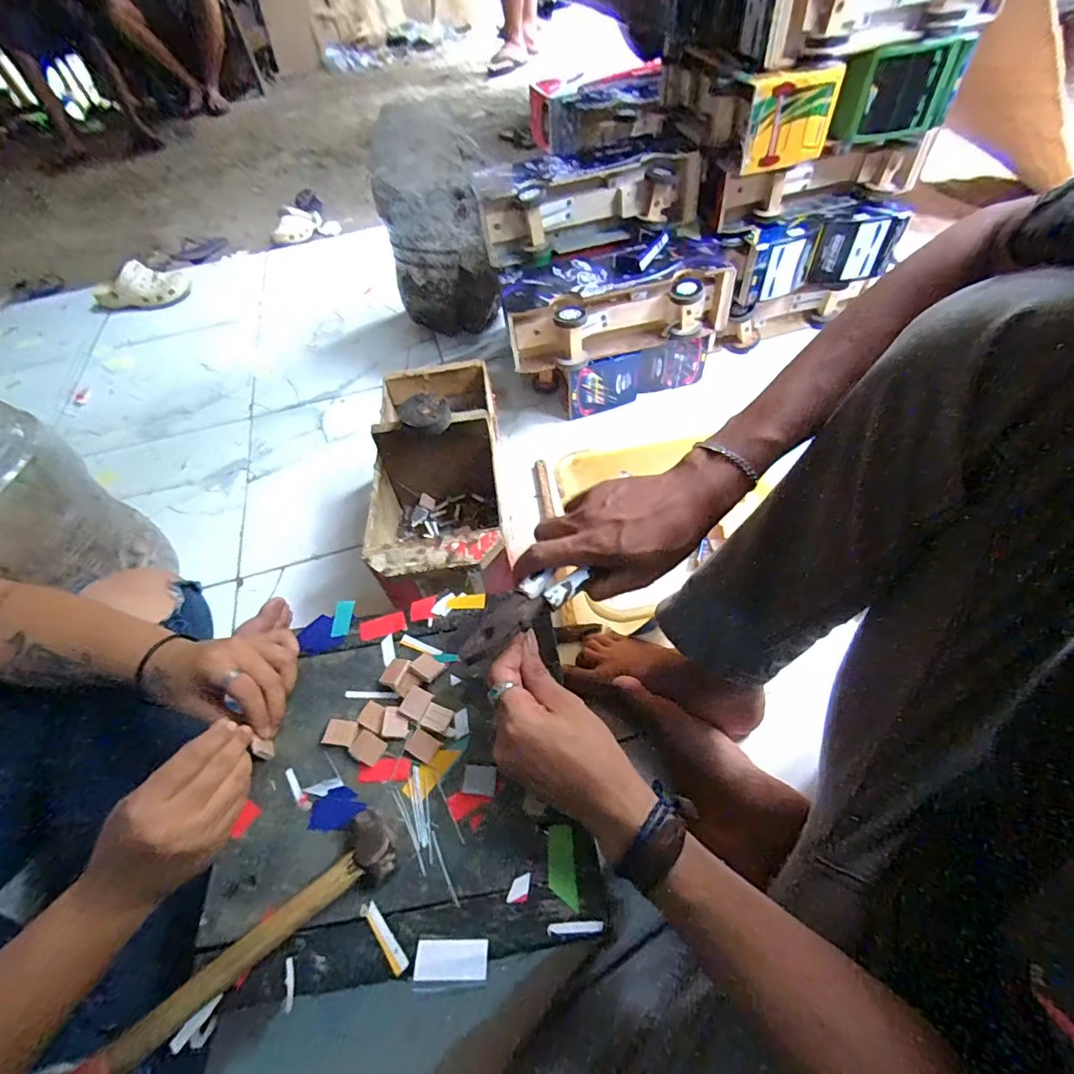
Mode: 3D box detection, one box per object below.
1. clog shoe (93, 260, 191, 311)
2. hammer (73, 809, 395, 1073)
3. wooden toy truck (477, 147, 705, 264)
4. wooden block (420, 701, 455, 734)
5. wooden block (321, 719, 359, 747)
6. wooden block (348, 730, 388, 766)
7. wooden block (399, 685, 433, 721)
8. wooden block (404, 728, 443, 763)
[{"bbox_3d":[-1.006,-0.620,1.269,0.229,0.077,0.104,-21,54,-10],"label":"clog shoe"},{"bbox_3d":[-0.196,0.271,0.322,0.228,0.021,0.041,-36,58,-19],"label":"hammer"},{"bbox_3d":[0.088,-0.566,0.858,0.366,0.111,0.126,-6,53,1],"label":"wooden toy truck"},{"bbox_3d":[-0.082,0.149,0.420,0.022,0.006,0.020,17,57,17],"label":"wooden block"},{"bbox_3d":[-0.160,0.159,0.415,0.024,0.006,0.020,3,54,8],"label":"wooden block"},{"bbox_3d":[-0.137,0.170,0.410,0.027,0.004,0.021,22,58,20],"label":"wooden block"},{"bbox_3d":[-0.101,0.138,0.426,0.021,0.004,0.024,20,58,19],"label":"wooden block"},{"bbox_3d":[-0.091,0.167,0.407,0.025,0.004,0.019,23,59,21],"label":"wooden block"}]

